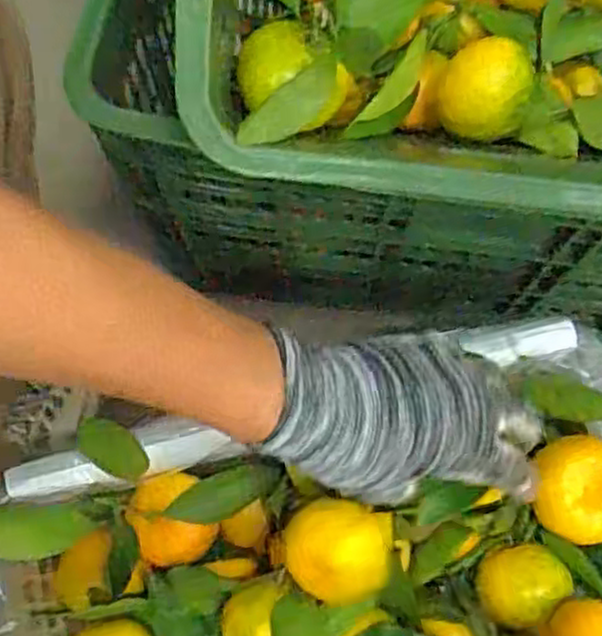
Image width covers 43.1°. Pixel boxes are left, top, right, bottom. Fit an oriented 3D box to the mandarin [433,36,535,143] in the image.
[{"bbox_3d":[0.108,-0.134,0.450,0.054,0.046,0.048,12,73,5],"label":"mandarin"}]

